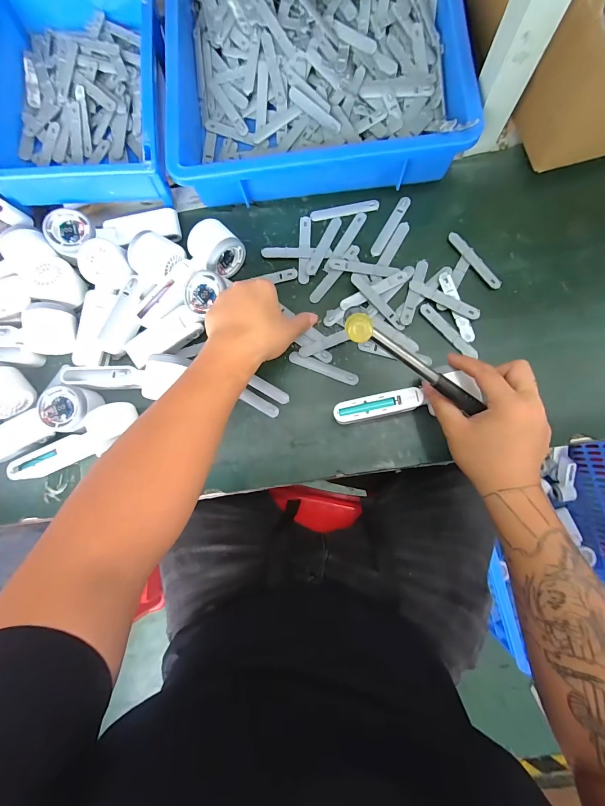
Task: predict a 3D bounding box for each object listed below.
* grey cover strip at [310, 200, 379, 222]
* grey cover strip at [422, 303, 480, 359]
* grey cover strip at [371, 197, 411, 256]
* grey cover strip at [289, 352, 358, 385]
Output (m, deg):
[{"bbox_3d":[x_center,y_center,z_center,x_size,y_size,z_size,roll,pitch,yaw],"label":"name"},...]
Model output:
[{"bbox_3d":[0.058,-0.268,0.464,0.092,0.006,0.019,-7,81,3],"label":"grey cover strip"},{"bbox_3d":[0.186,-0.092,0.428,0.016,0.006,0.091,-42,81,-3],"label":"grey cover strip"},{"bbox_3d":[0.120,-0.240,0.457,0.016,0.005,0.092,30,85,8],"label":"grey cover strip"},{"bbox_3d":[0.027,-0.045,0.437,0.093,0.006,0.016,22,84,7],"label":"grey cover strip"}]

